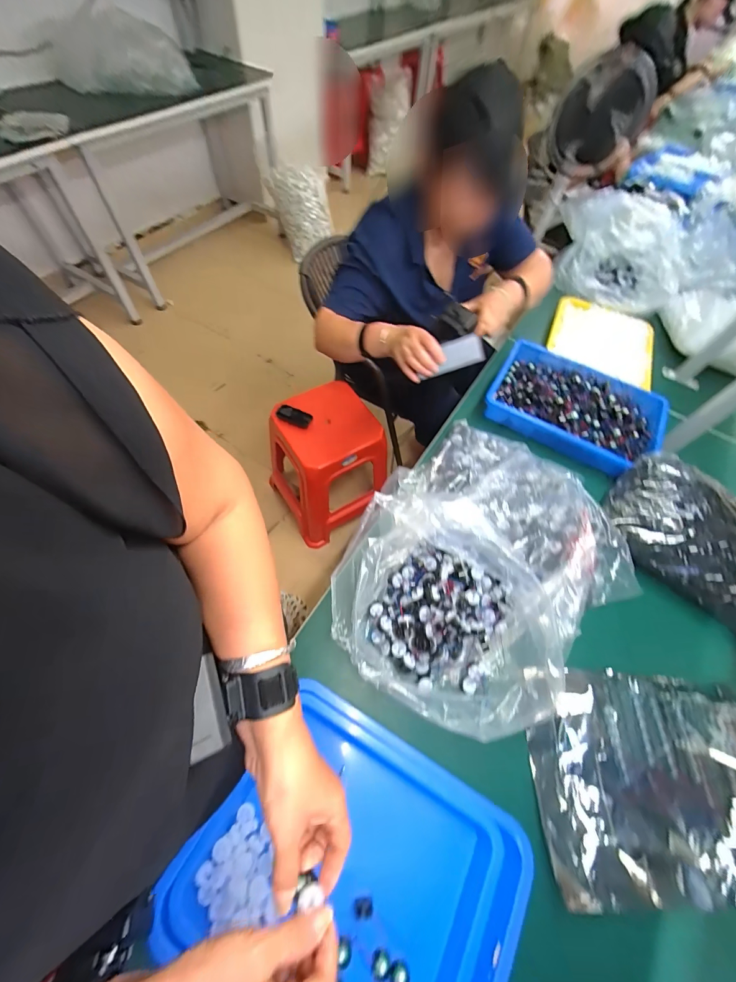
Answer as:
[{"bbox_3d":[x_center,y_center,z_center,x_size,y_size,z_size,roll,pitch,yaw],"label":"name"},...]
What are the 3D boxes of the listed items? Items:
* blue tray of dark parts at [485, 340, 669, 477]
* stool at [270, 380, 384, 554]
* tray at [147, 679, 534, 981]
[{"bbox_3d":[0.469,-0.189,0.799,0.371,0.058,0.259,31,64,12],"label":"blue tray of dark parts"},{"bbox_3d":[-0.146,-0.079,1.268,0.346,0.446,0.306,-29,68,-18],"label":"stool"},{"bbox_3d":[-0.009,0.473,0.428,0.370,0.047,0.301,28,63,11],"label":"tray"}]

